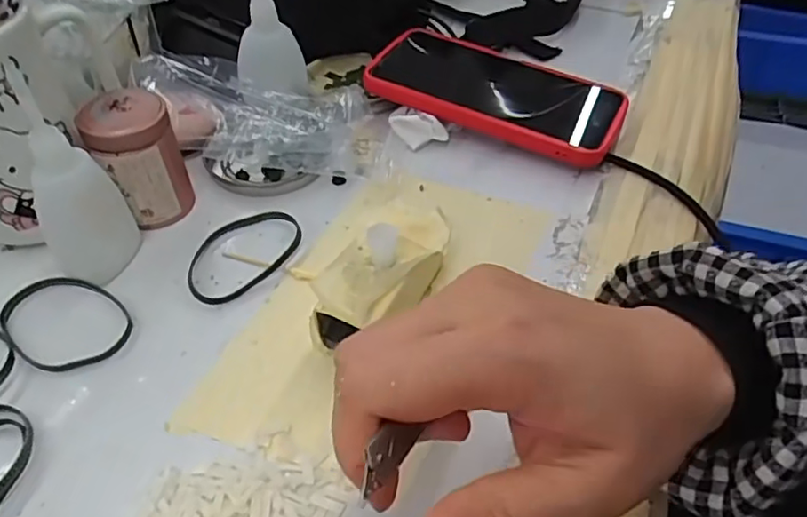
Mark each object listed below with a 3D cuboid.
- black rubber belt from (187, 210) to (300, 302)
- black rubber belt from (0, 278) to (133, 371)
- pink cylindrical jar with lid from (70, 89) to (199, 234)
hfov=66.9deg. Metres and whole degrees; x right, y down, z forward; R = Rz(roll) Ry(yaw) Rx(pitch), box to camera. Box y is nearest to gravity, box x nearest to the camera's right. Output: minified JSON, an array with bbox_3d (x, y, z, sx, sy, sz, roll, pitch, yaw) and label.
[{"bbox_3d":[-0.086,-0.004,0.331,0.071,0.008,0.046,-34,56,-29],"label":"black rubber belt"},{"bbox_3d":[-0.166,0.030,0.297,0.066,0.004,0.049,22,50,19],"label":"black rubber belt"},{"bbox_3d":[-0.146,-0.054,0.337,0.043,0.066,0.038,-24,51,-22],"label":"pink cylindrical jar with lid"}]

